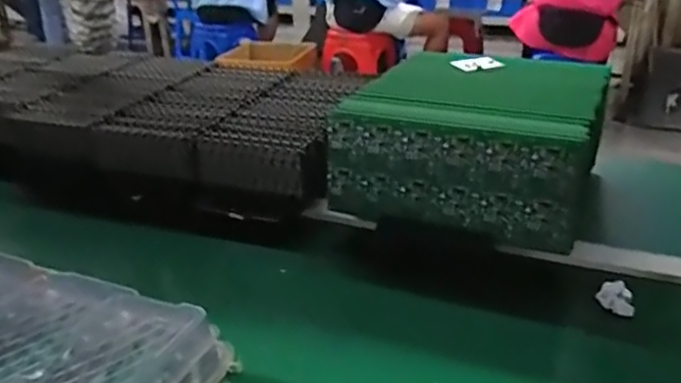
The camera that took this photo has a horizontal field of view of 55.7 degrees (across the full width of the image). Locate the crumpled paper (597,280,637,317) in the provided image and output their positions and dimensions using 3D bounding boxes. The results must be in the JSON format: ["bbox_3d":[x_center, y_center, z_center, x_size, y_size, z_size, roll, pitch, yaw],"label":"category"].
[{"bbox_3d":[0.296,0.114,0.690,0.038,0.027,0.023,10,28,24],"label":"crumpled paper"}]

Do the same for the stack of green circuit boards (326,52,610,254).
[{"bbox_3d":[0.187,-0.073,0.873,0.293,0.133,0.321,12,29,26],"label":"stack of green circuit boards"}]

